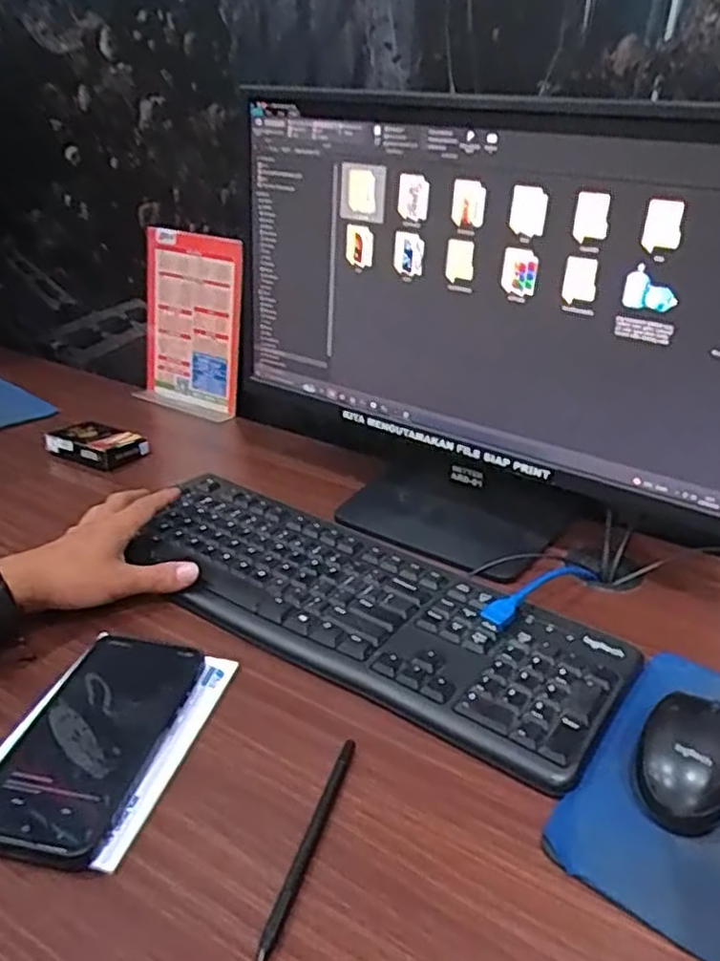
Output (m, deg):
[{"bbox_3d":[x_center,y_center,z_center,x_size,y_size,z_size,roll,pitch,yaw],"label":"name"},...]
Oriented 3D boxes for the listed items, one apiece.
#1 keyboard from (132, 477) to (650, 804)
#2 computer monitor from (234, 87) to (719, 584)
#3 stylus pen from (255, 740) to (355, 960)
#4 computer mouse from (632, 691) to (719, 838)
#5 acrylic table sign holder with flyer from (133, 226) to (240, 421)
[{"bbox_3d":[-0.008,0.091,0.574,0.414,0.017,0.150,22,34,33],"label":"keyboard"},{"bbox_3d":[0.098,-0.126,0.638,0.502,0.353,0.160,22,34,33],"label":"computer monitor"},{"bbox_3d":[-0.027,0.193,0.394,0.007,0.006,0.134,11,29,16],"label":"stylus pen"},{"bbox_3d":[0.195,0.163,0.429,0.059,0.032,0.093,19,33,29],"label":"computer mouse"},{"bbox_3d":[-0.219,-0.193,0.916,0.159,0.207,0.052,18,32,28],"label":"acrylic table sign holder with flyer"}]

